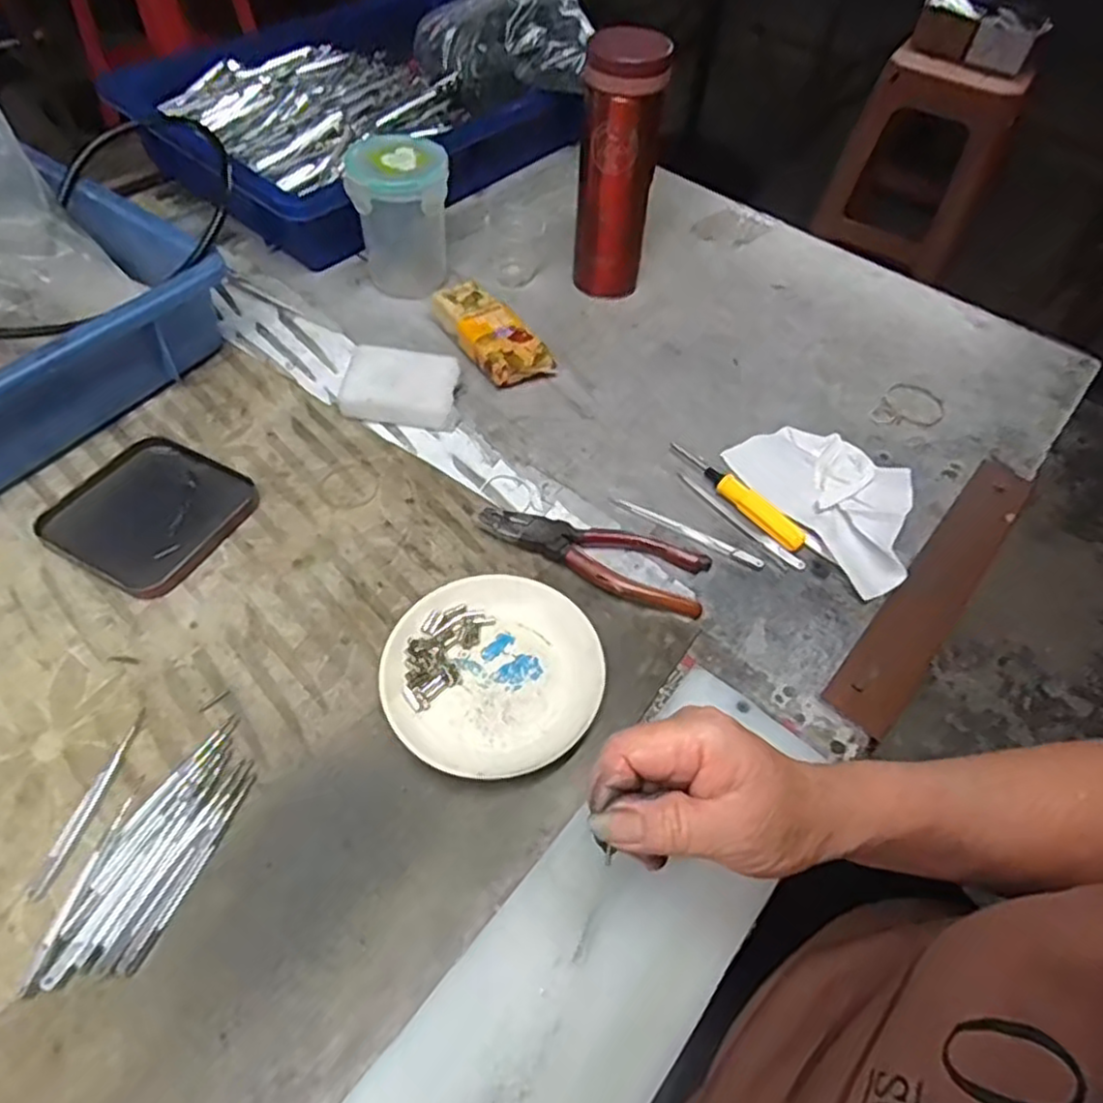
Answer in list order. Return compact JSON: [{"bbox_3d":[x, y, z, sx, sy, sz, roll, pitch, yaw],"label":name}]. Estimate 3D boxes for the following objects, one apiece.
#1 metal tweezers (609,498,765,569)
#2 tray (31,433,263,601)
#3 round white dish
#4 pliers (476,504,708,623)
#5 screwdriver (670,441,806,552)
[{"bbox_3d":[0.091,-0.014,0.481,0.111,0.004,0.010,26,56,17],"label":"metal tweezers"},{"bbox_3d":[-0.262,-0.026,0.462,0.109,0.014,0.104,26,56,13],"label":"tray"},{"bbox_3d":[-0.033,0.067,0.393,0.117,0.020,0.114,3,54,-3],"label":"round white dish"},{"bbox_3d":[0.026,0.002,0.456,0.147,0.015,0.048,16,54,6],"label":"pliers"},{"bbox_3d":[0.129,-0.043,0.496,0.018,0.015,0.118,-30,62,-24],"label":"screwdriver"}]

